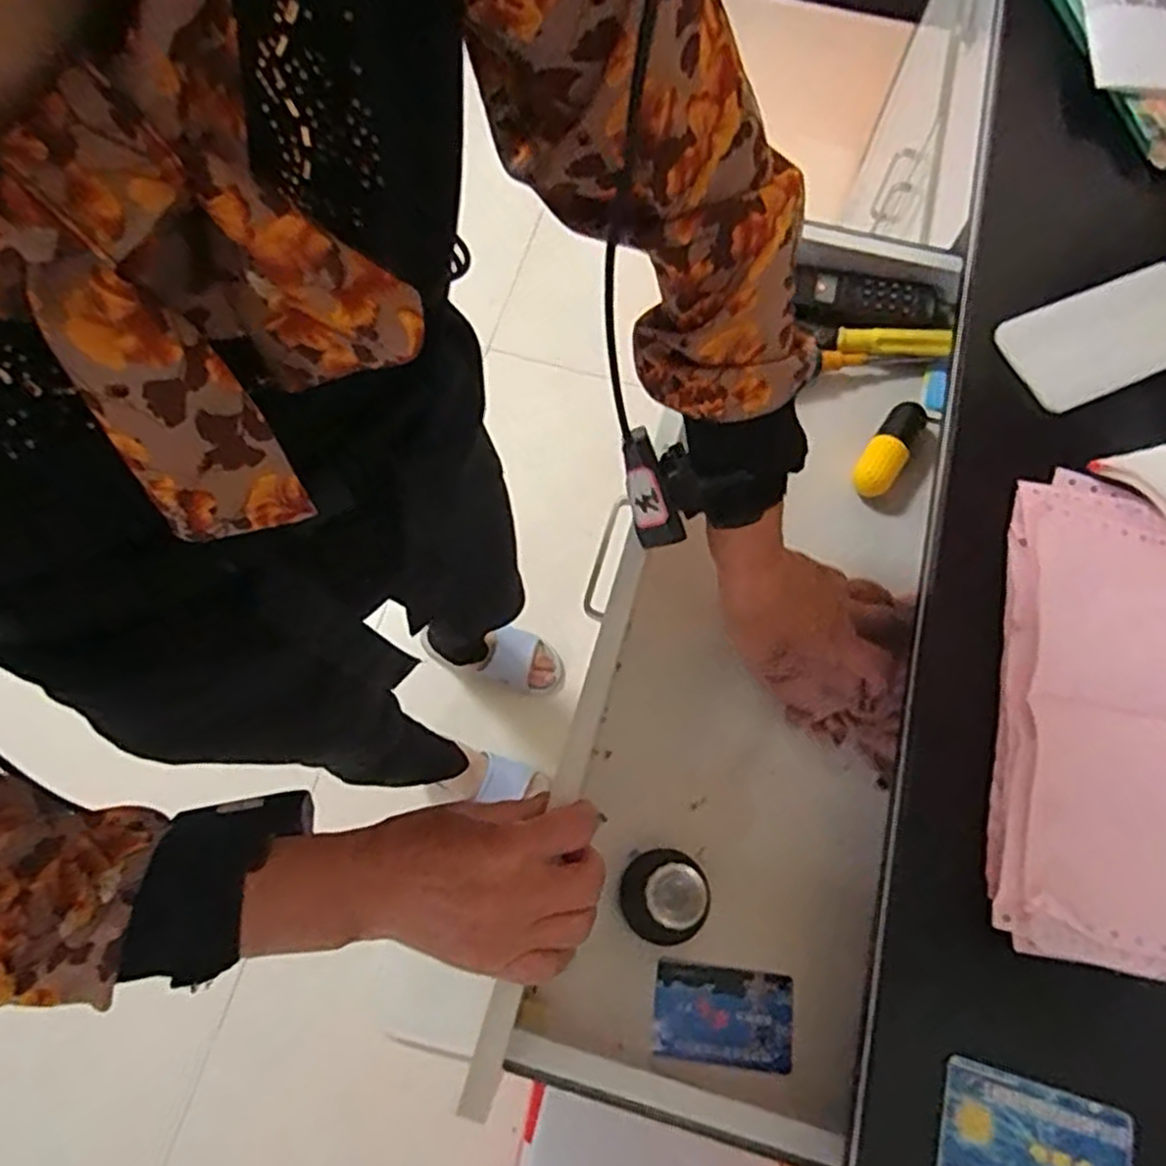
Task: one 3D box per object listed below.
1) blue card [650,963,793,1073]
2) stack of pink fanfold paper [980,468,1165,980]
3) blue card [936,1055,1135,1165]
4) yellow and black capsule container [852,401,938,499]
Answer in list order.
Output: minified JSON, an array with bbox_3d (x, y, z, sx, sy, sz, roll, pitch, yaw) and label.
[{"bbox_3d":[0.087,0.268,0.472,0.085,0.004,0.053,8,64,0],"label":"blue card"},{"bbox_3d":[0.281,0.062,0.416,0.111,0.028,0.268,11,69,4],"label":"stack of pink fanfold paper"},{"bbox_3d":[0.210,0.263,0.353,0.083,0.004,0.056,16,69,8],"label":"blue card"},{"bbox_3d":[0.247,-0.110,0.607,0.033,0.026,0.087,35,73,12],"label":"yellow and black capsule container"}]

